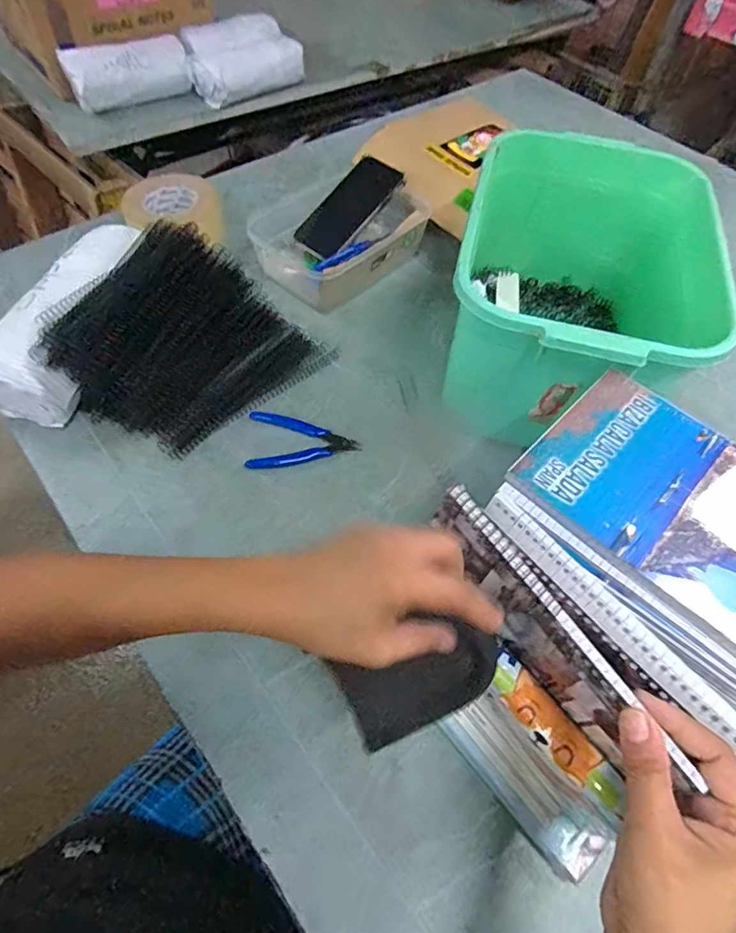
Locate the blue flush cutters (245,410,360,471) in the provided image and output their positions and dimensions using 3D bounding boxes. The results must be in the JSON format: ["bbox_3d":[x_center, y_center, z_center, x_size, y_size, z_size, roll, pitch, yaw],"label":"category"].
[{"bbox_3d":[-0.070,-0.028,0.547,0.120,0.007,0.070,2,58,-2],"label":"blue flush cutters"}]

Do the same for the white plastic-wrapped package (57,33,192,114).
[{"bbox_3d":[-0.575,-0.950,1.205,0.284,0.098,0.091,-24,62,-16],"label":"white plastic-wrapped package"}]

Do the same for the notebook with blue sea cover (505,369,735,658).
[{"bbox_3d":[0.218,0.022,0.346,0.192,0.012,0.144,40,65,20],"label":"notebook with blue sea cover"}]

